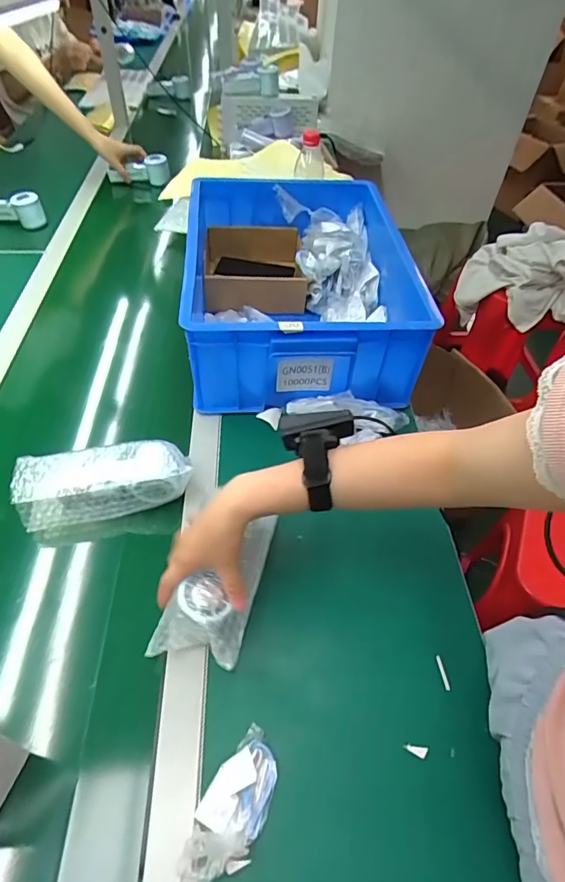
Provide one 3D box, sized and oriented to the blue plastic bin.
[{"bbox_3d":[0.026,-0.266,0.819,0.367,0.163,0.448,-2,50,-4],"label":"blue plastic bin"}]

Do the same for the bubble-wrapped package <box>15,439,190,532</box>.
[{"bbox_3d":[-0.224,0.051,0.597,0.207,0.057,0.073,-11,51,-11],"label":"bubble-wrapped package"}]

